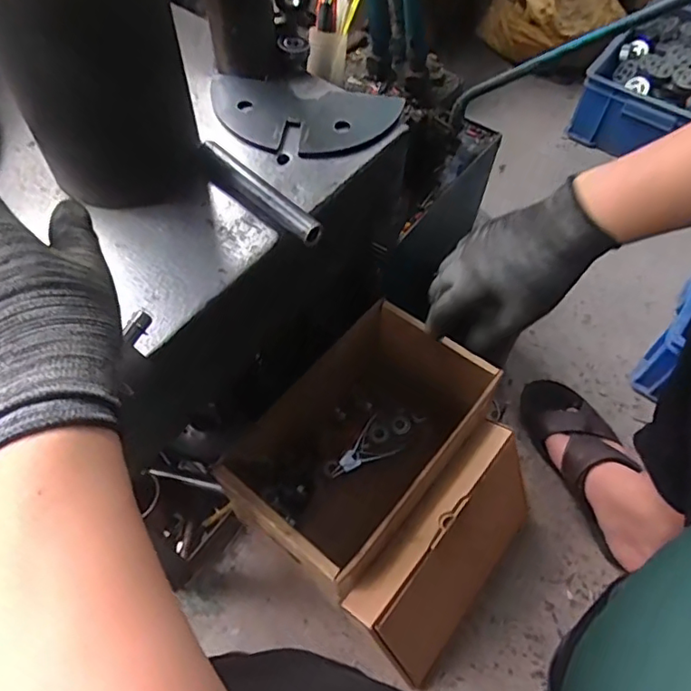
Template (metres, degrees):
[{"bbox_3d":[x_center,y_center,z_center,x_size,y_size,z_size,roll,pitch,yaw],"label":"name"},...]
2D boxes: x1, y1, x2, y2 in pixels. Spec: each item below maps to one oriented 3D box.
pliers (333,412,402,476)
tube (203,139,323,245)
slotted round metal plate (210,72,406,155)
[{"bbox_3d":[0.024,0.152,0.807,0.103,0.014,0.060,-32,64,-20],"label":"pliers"},{"bbox_3d":[-0.076,-0.130,0.484,0.141,0.021,0.023,38,64,20],"label":"tube"},{"bbox_3d":[-0.049,-0.233,0.551,0.179,0.010,0.119,30,62,16],"label":"slotted round metal plate"}]

